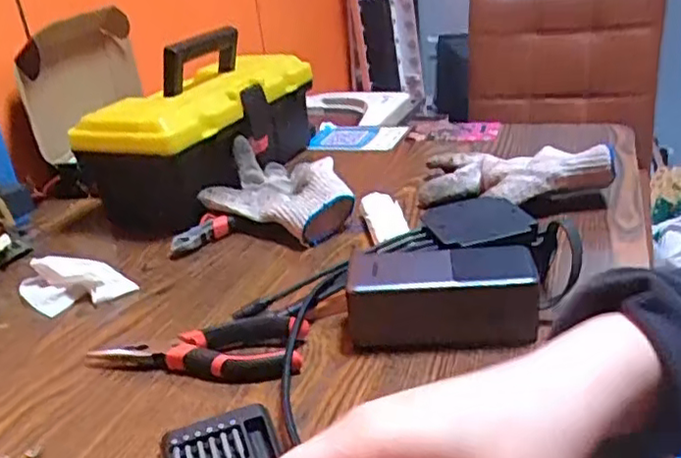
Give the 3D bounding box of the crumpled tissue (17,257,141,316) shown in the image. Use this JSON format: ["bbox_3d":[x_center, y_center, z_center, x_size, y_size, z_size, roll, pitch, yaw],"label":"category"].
[{"bbox_3d":[-0.242,0.046,0.591,0.081,0.024,0.094,-22,28,-30],"label":"crumpled tissue"}]

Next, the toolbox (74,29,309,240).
[{"bbox_3d":[-0.149,-0.116,0.765,0.125,0.170,0.322,9,29,30],"label":"toolbox"}]

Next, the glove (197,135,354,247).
[{"bbox_3d":[-0.069,-0.035,0.659,0.127,0.057,0.159,-16,26,-21],"label":"glove"}]

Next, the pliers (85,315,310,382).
[{"bbox_3d":[-0.102,0.084,0.479,0.158,0.020,0.053,1,25,15],"label":"pliers"}]

